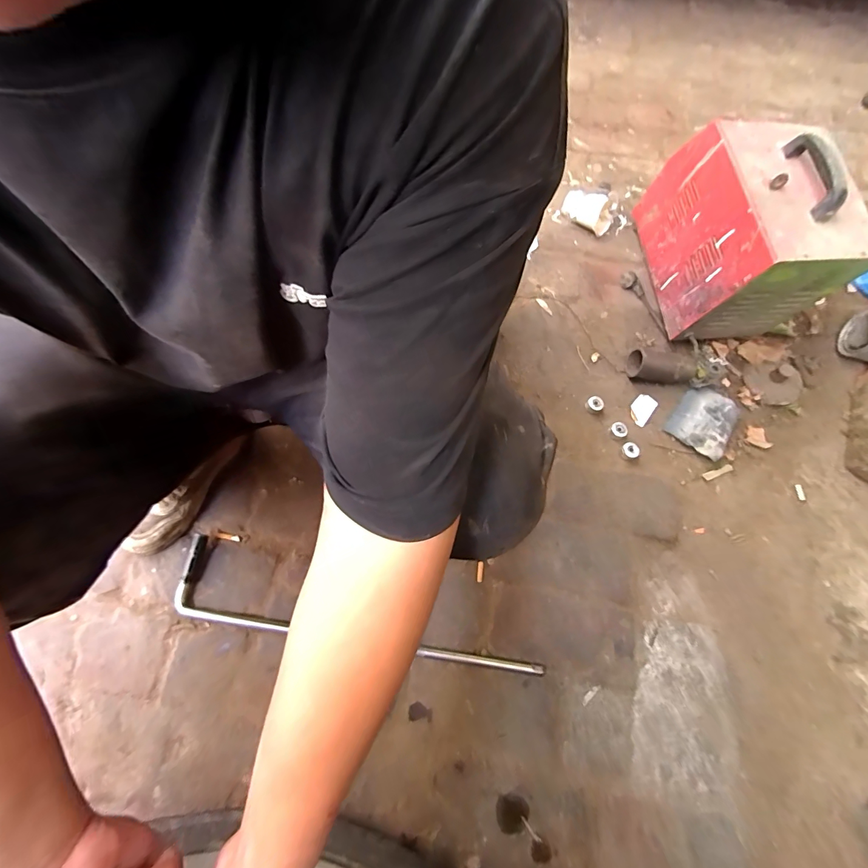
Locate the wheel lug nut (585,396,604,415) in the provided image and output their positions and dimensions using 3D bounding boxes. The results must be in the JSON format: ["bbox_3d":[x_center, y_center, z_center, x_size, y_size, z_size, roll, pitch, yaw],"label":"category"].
[{"bbox_3d":[0.317,-0.058,0.781,0.034,0.016,0.031,0,70,-1],"label":"wheel lug nut"}]

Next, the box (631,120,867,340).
[{"bbox_3d":[0.587,-0.391,0.761,0.207,0.284,0.338,-6,70,-4],"label":"box"}]

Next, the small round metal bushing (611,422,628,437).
[{"bbox_3d":[0.357,-0.008,0.764,0.023,0.022,0.030,-30,73,-12],"label":"small round metal bushing"}]

